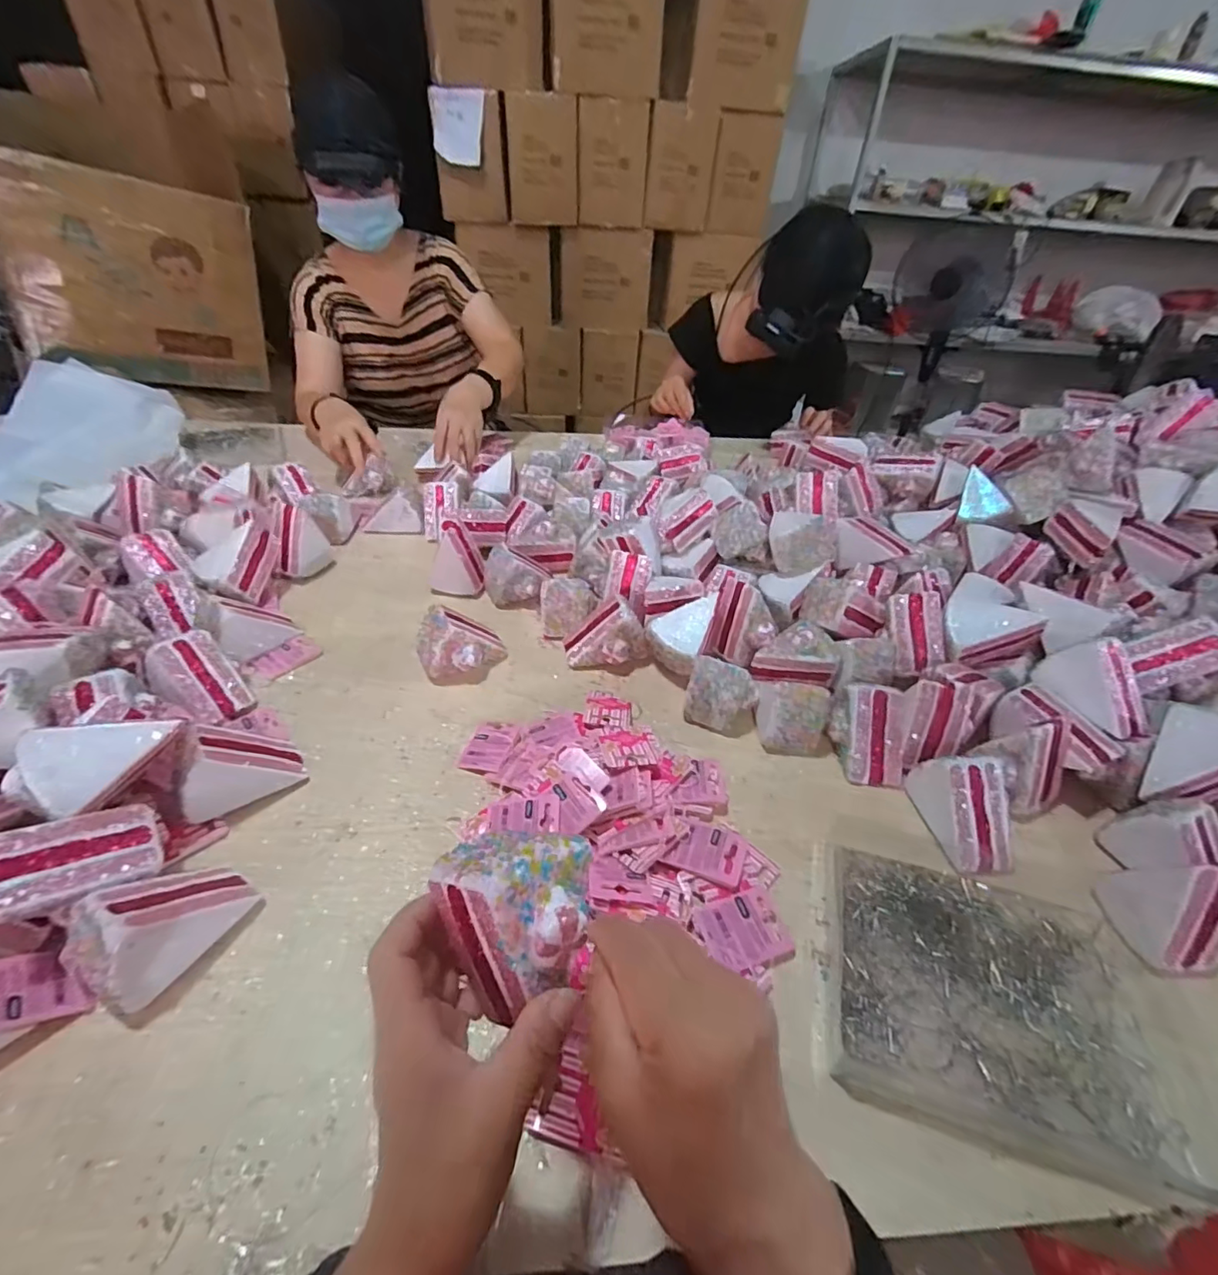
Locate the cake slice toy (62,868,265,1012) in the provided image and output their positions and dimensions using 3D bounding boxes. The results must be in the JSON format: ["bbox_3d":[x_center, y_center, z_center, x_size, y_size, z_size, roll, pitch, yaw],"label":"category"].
[{"bbox_3d":[-0.289,0.179,0.358,0.049,0.063,0.088,22,42,20],"label":"cake slice toy"}]

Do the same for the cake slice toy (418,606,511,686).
[{"bbox_3d":[-0.155,0.003,0.589,0.091,0.065,0.061,-9,41,-16],"label":"cake slice toy"}]

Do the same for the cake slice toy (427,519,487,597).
[{"bbox_3d":[-0.192,-0.099,0.690,0.067,0.083,0.048,-3,39,-10],"label":"cake slice toy"}]

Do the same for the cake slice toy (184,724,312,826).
[{"bbox_3d":[-0.306,0.101,0.453,0.086,0.065,0.052,-26,48,-32],"label":"cake slice toy"}]

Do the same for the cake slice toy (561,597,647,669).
[{"bbox_3d":[-0.002,-0.004,0.617,0.093,0.073,0.063,6,39,2],"label":"cake slice toy"}]

